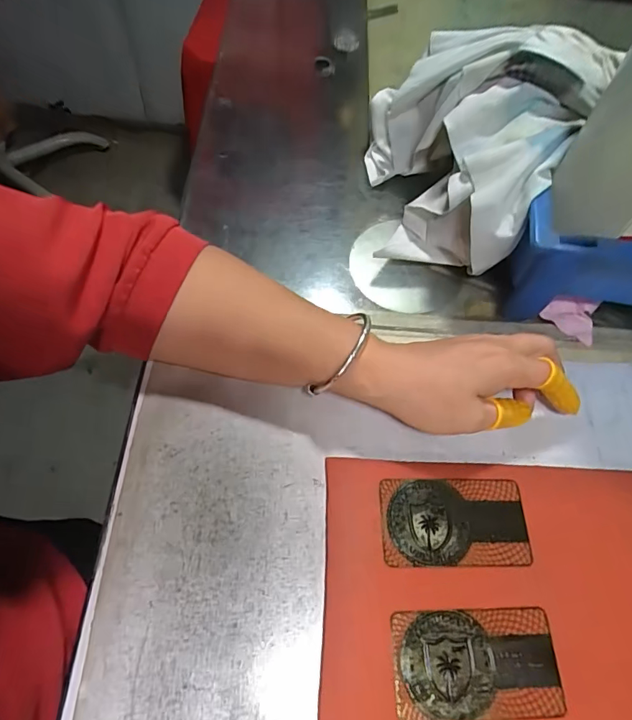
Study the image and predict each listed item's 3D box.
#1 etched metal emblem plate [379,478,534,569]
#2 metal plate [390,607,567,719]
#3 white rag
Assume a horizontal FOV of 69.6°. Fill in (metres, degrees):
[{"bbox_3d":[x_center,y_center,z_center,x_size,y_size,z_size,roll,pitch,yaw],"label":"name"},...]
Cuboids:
[{"bbox_3d":[0.081,0.094,0.266,0.085,0.004,0.048,1,64,-3],"label":"etched metal emblem plate"},{"bbox_3d":[0.083,0.156,0.235,0.085,0.004,0.048,0,64,-3],"label":"metal plate"},{"bbox_3d":[0.097,-0.159,0.336,0.154,0.117,0.137,30,66,12],"label":"white rag"}]

